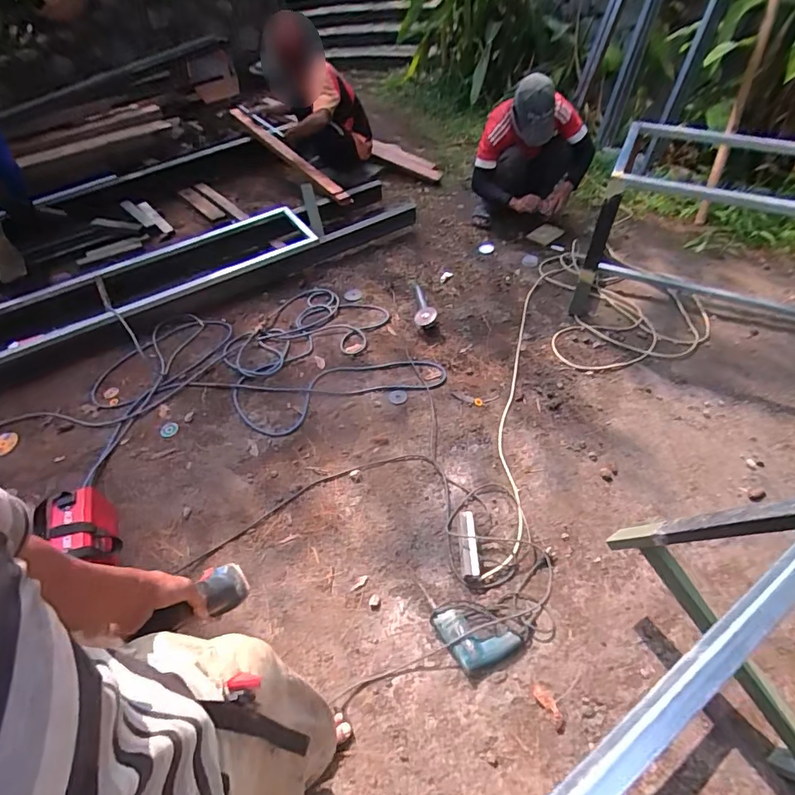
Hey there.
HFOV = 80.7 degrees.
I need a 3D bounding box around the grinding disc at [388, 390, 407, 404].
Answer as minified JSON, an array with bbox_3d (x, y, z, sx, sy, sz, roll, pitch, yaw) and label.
[{"bbox_3d":[0.000,-0.002,1.806,0.071,0.007,0.060,-3,50,3],"label":"grinding disc"}]

